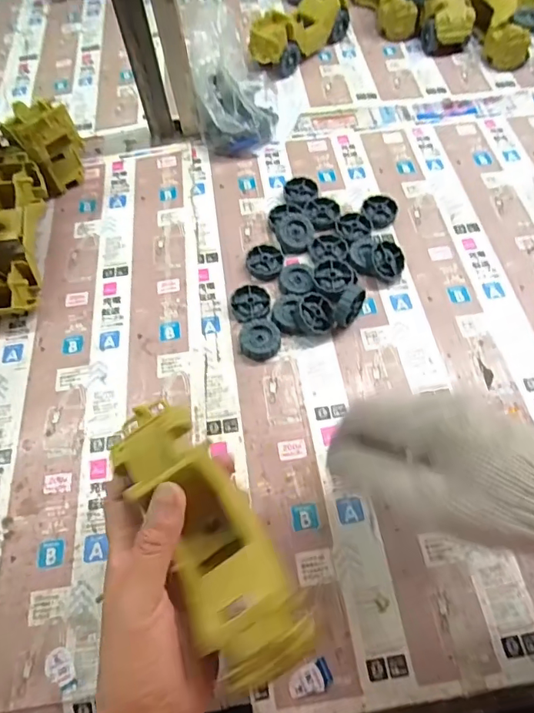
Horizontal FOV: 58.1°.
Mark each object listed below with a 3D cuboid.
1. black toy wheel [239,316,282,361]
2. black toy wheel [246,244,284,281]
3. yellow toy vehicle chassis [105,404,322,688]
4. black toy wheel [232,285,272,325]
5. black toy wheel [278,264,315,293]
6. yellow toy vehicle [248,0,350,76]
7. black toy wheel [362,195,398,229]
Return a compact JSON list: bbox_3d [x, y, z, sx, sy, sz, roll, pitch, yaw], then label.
[{"bbox_3d":[-0.006,-0.017,0.452,0.037,0.014,0.041,-9,61,-2],"label":"black toy wheel"},{"bbox_3d":[-0.002,-0.098,0.496,0.036,0.010,0.043,0,61,3],"label":"black toy wheel"},{"bbox_3d":[-0.035,0.105,0.288,0.053,0.052,0.159,-29,71,-13],"label":"yellow toy vehicle chassis"},{"bbox_3d":[-0.015,-0.049,0.467,0.037,0.012,0.040,-1,61,3],"label":"black toy wheel"},{"bbox_3d":[0.029,-0.077,0.481,0.033,0.014,0.035,-1,61,3],"label":"black toy wheel"},{"bbox_3d":[0.045,-0.443,0.656,0.055,0.059,0.158,39,70,22],"label":"yellow toy vehicle"},{"bbox_3d":[0.123,-0.157,0.528,0.037,0.011,0.044,11,62,9],"label":"black toy wheel"}]

